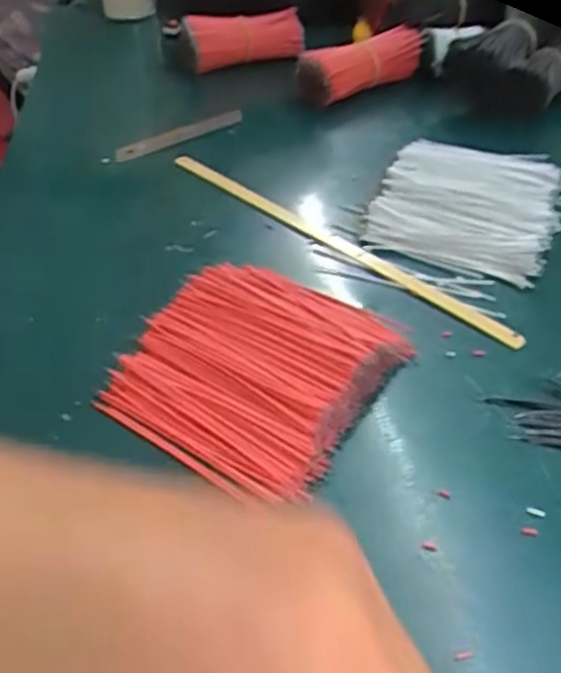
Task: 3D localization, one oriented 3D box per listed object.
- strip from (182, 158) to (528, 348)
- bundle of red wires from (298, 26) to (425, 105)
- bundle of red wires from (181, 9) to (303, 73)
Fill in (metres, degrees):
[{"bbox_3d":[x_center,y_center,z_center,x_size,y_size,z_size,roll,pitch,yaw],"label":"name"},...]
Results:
[{"bbox_3d":[0.022,-0.052,0.338,0.012,0.004,0.222,-31,49,-32],"label":"strip"},{"bbox_3d":[0.056,-0.191,0.475,0.092,0.039,0.037,-23,45,-25],"label":"bundle of red wires"},{"bbox_3d":[-0.032,-0.231,0.522,0.095,0.032,0.041,-20,44,-23],"label":"bundle of red wires"}]

